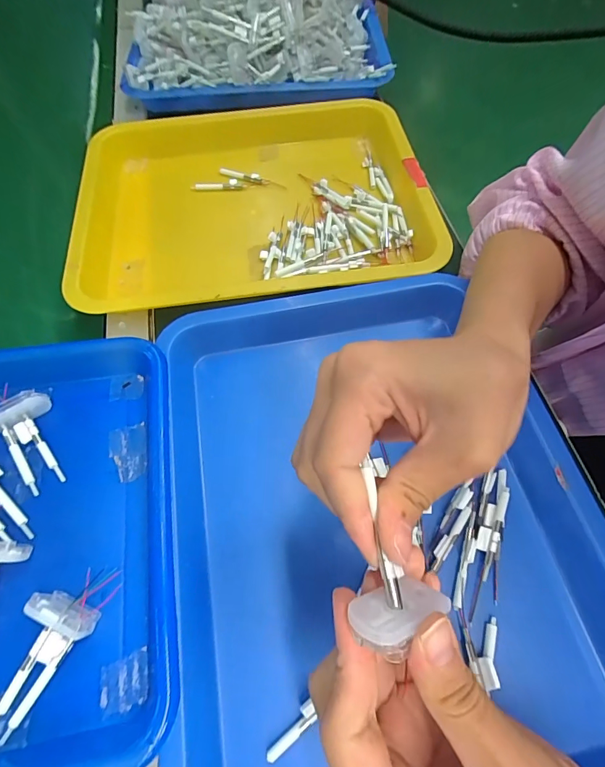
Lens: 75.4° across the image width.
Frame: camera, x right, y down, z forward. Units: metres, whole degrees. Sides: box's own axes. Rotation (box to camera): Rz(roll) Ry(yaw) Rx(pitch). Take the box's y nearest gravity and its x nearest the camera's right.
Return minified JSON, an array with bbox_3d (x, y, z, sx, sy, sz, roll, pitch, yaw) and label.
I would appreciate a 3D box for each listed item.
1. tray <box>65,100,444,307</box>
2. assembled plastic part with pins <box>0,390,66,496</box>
[{"bbox_3d":[-0.048,-0.180,0.397,0.338,0.044,0.263,-9,62,-3],"label":"tray"},{"bbox_3d":[-0.185,0.039,0.262,0.034,0.022,0.065,-22,64,-9],"label":"assembled plastic part with pins"}]

